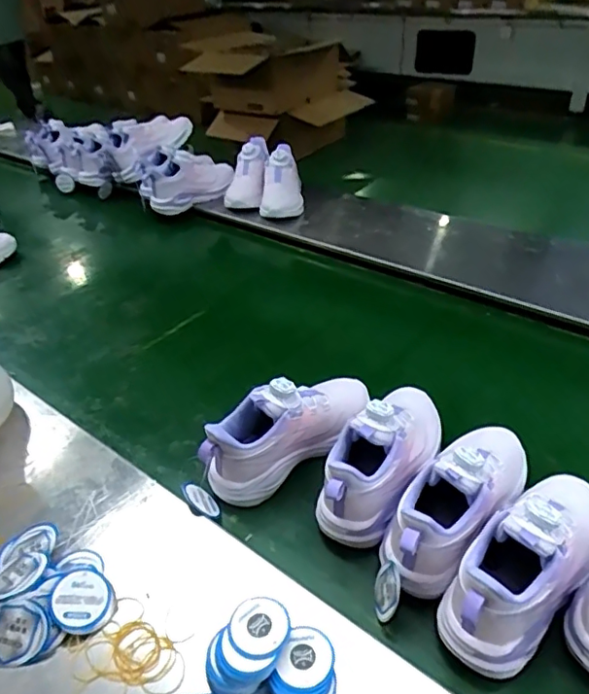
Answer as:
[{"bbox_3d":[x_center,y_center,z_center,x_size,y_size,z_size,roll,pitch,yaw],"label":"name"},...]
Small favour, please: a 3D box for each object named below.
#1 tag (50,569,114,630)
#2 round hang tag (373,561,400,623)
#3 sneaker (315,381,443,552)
[{"bbox_3d":[-0.187,0.220,0.483,0.048,0.007,0.050,14,49,-17],"label":"tag"},{"bbox_3d":[0.084,0.223,0.504,0.005,0.041,0.043,17,32,-20],"label":"round hang tag"},{"bbox_3d":[0.102,0.111,0.606,0.076,0.113,0.232,19,38,28],"label":"sneaker"}]

